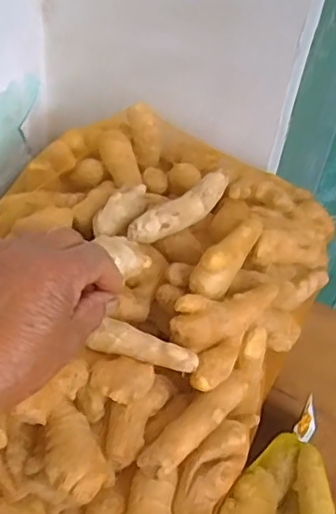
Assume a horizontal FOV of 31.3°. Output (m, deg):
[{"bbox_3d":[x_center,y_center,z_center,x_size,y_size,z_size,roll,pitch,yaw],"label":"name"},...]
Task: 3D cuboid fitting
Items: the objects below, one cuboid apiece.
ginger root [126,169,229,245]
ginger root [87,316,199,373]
[{"bbox_3d":[0.011,-0.039,0.483,0.098,0.021,0.022,-33,57,-32],"label":"ginger root"},{"bbox_3d":[-0.016,0.065,0.430,0.074,0.021,0.016,15,46,8],"label":"ginger root"}]

